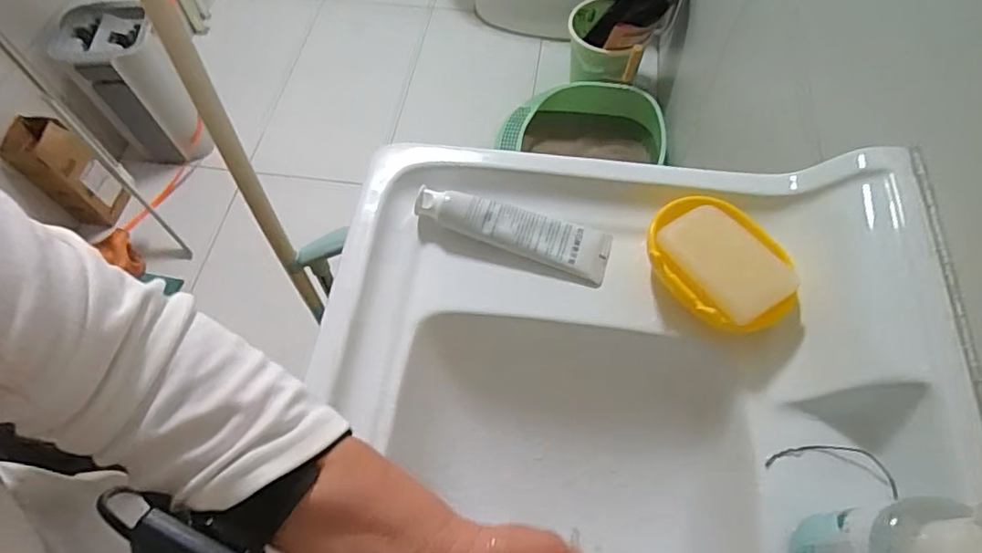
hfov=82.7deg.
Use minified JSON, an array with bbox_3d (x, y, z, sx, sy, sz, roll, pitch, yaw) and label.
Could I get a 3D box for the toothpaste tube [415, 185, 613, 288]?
[{"bbox_3d":[0.020,-0.043,0.522,0.183,0.032,0.049,14,63,9],"label":"toothpaste tube"}]

